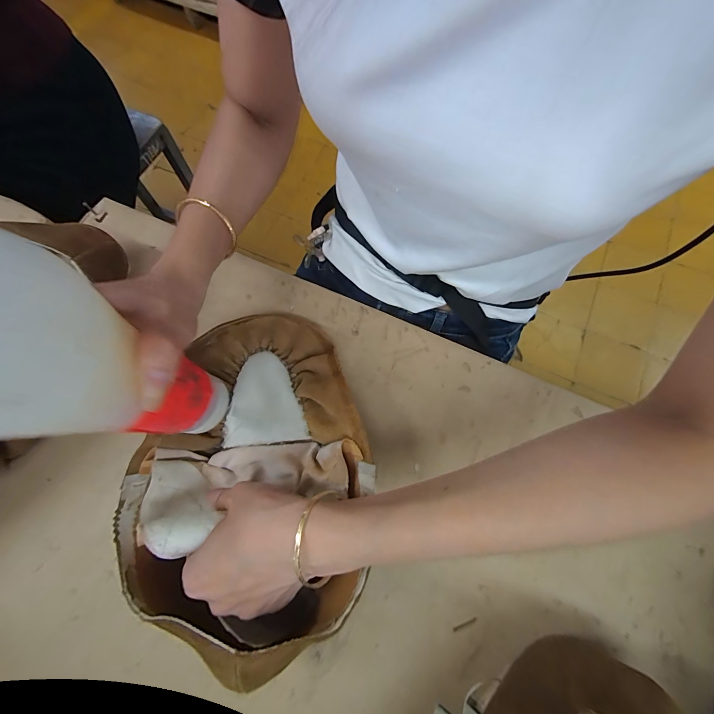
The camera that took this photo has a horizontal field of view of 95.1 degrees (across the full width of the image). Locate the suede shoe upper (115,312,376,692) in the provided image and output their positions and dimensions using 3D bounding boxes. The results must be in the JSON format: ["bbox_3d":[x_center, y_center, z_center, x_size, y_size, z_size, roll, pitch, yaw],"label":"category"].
[{"bbox_3d":[-0.076,0.072,0.252,0.175,0.071,0.244,5,72,2],"label":"suede shoe upper"}]

